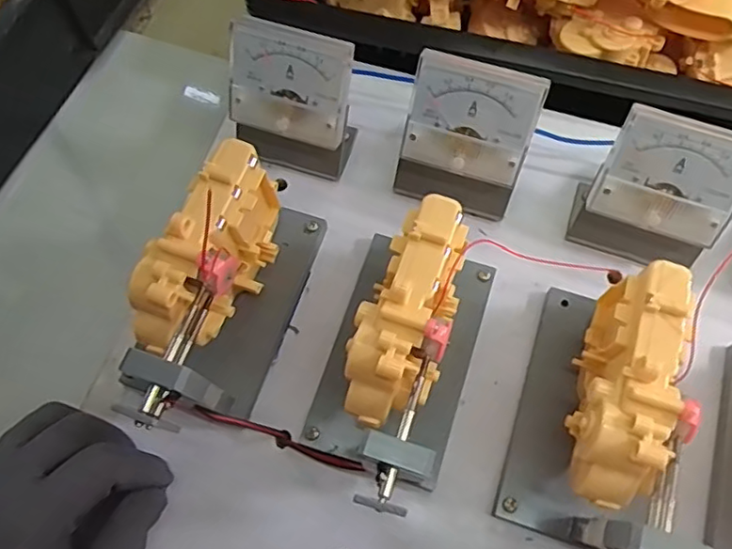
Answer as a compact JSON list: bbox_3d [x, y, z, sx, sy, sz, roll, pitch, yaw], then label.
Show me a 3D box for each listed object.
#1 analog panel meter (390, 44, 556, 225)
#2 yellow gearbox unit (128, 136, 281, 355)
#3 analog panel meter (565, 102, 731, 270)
[{"bbox_3d":[0.053,-0.070,0.315,0.063,0.076,0.044,19,71,10],"label":"analog panel meter"},{"bbox_3d":[-0.070,-0.004,0.288,0.032,0.087,0.093,18,71,10],"label":"yellow gearbox unit"},{"bbox_3d":[0.148,-0.042,0.299,0.068,0.066,0.048,23,72,11],"label":"analog panel meter"}]

